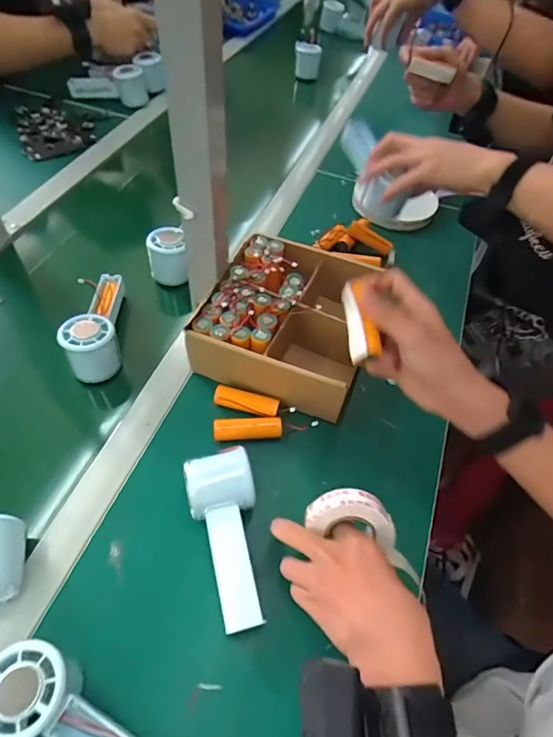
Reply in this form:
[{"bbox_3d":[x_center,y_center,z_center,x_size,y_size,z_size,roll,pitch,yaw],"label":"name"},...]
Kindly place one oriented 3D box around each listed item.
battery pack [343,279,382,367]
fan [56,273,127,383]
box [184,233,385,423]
[{"bbox_3d":[0.068,-0.040,0.379,0.020,0.018,0.072,-4,66,-7],"label":"battery pack"},{"bbox_3d":[-0.211,-0.058,0.540,0.053,0.067,0.151,-2,54,-7],"label":"fan"},{"bbox_3d":[0.017,-0.054,0.542,0.182,0.077,0.206,20,55,10],"label":"box"}]

